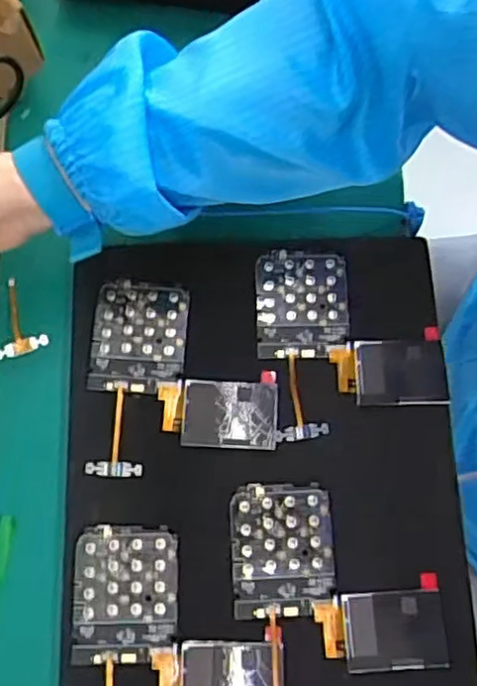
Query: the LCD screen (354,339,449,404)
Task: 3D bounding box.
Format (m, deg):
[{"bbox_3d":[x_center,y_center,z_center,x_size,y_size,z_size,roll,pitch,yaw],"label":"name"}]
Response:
[{"bbox_3d":[0.108,0.018,0.444,0.060,0.004,0.044,0,74,1],"label":"LCD screen"}]

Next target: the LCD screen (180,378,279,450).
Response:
[{"bbox_3d":[-0.005,0.046,0.435,0.062,0.004,0.044,3,74,2],"label":"LCD screen"}]

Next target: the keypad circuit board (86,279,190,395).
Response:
[{"bbox_3d":[-0.067,-0.004,0.451,0.063,0.005,0.076,4,74,3],"label":"keypad circuit board"}]

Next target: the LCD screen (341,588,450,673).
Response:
[{"bbox_3d":[0.094,0.172,0.401,0.061,0.005,0.043,-3,74,1],"label":"LCD screen"}]

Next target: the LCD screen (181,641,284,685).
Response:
[{"bbox_3d":[-0.004,0.199,0.390,0.060,0.004,0.044,0,74,1],"label":"LCD screen"}]

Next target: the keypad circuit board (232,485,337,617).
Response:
[{"bbox_3d":[0.027,0.127,0.411,0.061,0.004,0.077,-2,74,1],"label":"keypad circuit board"}]

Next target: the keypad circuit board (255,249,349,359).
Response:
[{"bbox_3d":[0.044,-0.027,0.457,0.061,0.006,0.076,-1,74,1],"label":"keypad circuit board"}]

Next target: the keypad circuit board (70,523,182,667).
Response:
[{"bbox_3d":[-0.069,0.152,0.404,0.062,0.005,0.077,0,74,1],"label":"keypad circuit board"}]

